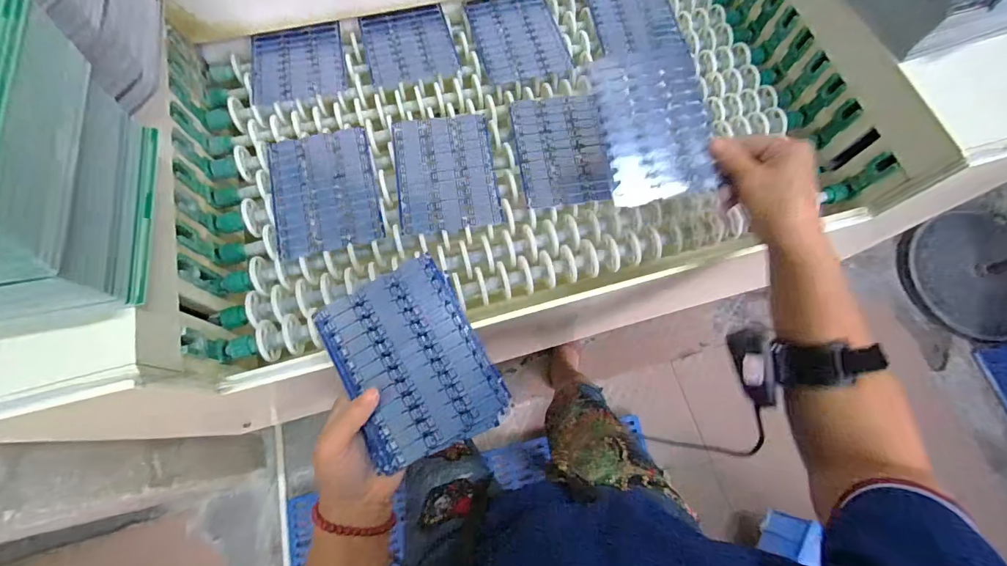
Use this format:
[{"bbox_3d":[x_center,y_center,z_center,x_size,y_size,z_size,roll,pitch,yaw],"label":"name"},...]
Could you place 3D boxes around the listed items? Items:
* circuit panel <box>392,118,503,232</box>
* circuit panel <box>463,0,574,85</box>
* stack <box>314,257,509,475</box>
[{"bbox_3d":[-0.063,-0.123,0.465,0.105,0.004,0.141,-8,71,-6],"label":"circuit panel"},{"bbox_3d":[0.017,-0.310,0.533,0.104,0.006,0.135,-15,72,-7],"label":"circuit panel"},{"bbox_3d":[-0.075,0.065,0.352,0.113,0.024,0.145,-27,74,-11],"label":"stack"}]

